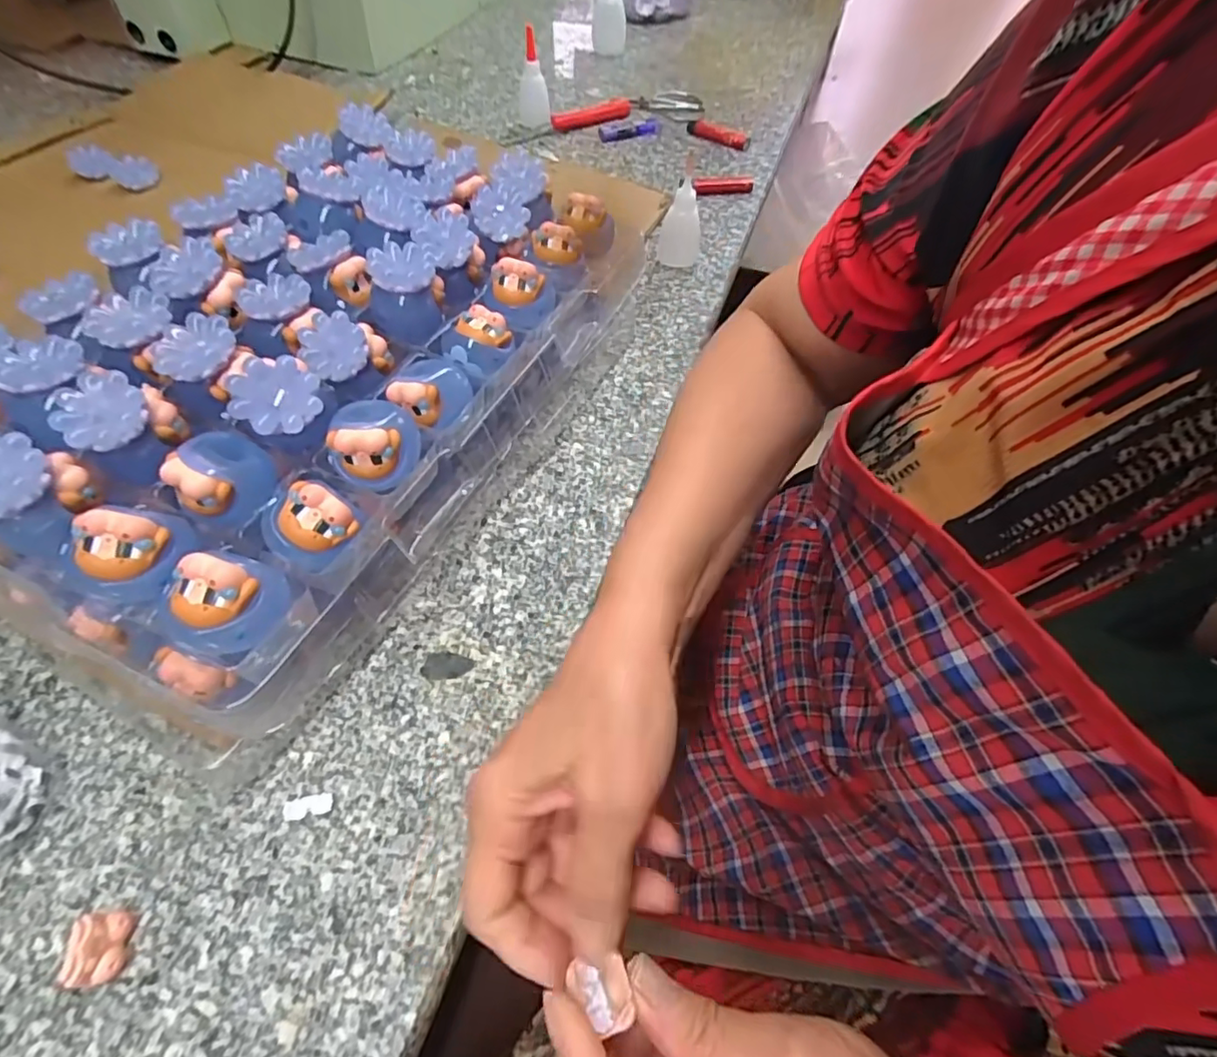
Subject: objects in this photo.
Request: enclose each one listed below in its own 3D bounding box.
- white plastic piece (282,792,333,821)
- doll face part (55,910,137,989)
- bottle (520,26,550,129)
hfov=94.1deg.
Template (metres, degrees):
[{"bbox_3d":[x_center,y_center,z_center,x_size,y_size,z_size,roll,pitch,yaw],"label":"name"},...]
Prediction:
[{"bbox_3d":[-0.137,0.126,0.258,0.021,0.004,0.009,-10,57,-10],"label":"white plastic piece"},{"bbox_3d":[-0.199,0.162,0.221,0.014,0.021,0.025,-13,58,-12],"label":"doll face part"},{"bbox_3d":[-0.083,-0.494,0.632,0.031,0.088,0.039,-9,57,-9],"label":"bottle"}]

